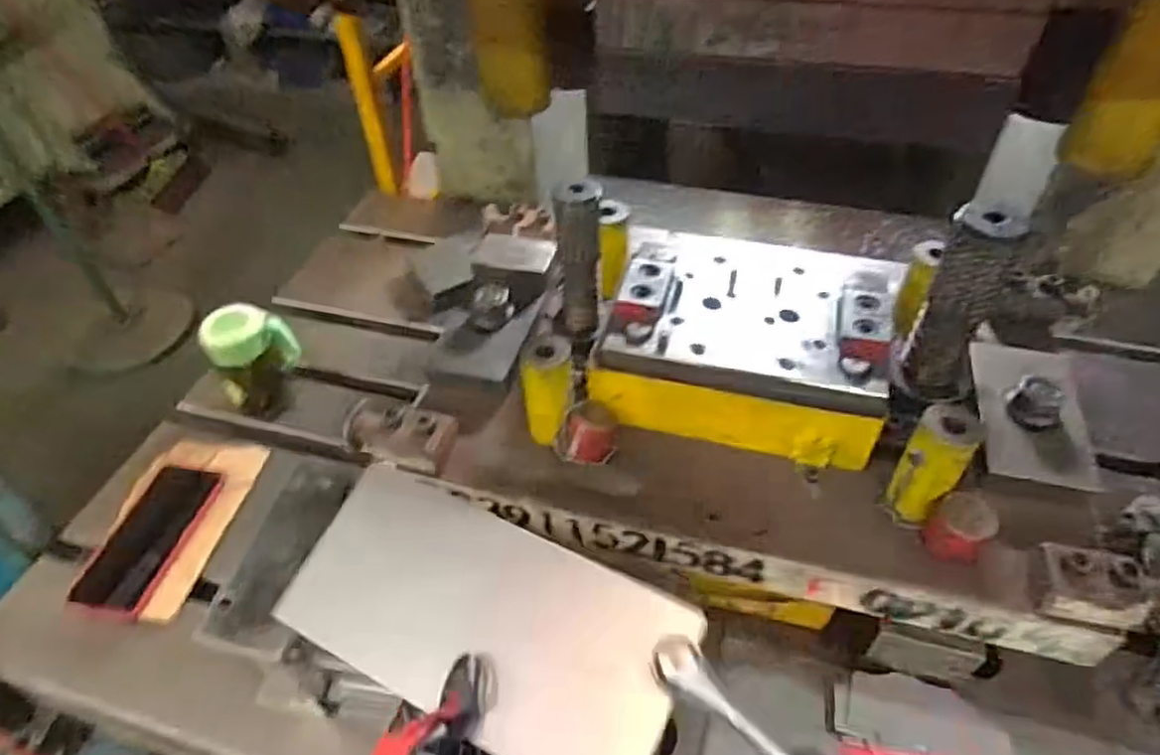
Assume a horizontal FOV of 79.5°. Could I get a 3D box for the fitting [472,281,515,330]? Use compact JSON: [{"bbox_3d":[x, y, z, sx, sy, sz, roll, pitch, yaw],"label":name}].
[{"bbox_3d":[-0.085,-0.069,0.673,0.039,0.033,0.029,-9,46,-6],"label":"fitting"}]

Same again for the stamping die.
[{"bbox_3d":[0.144,-0.043,0.563,0.345,0.170,0.258,9,47,12],"label":"stamping die"}]

